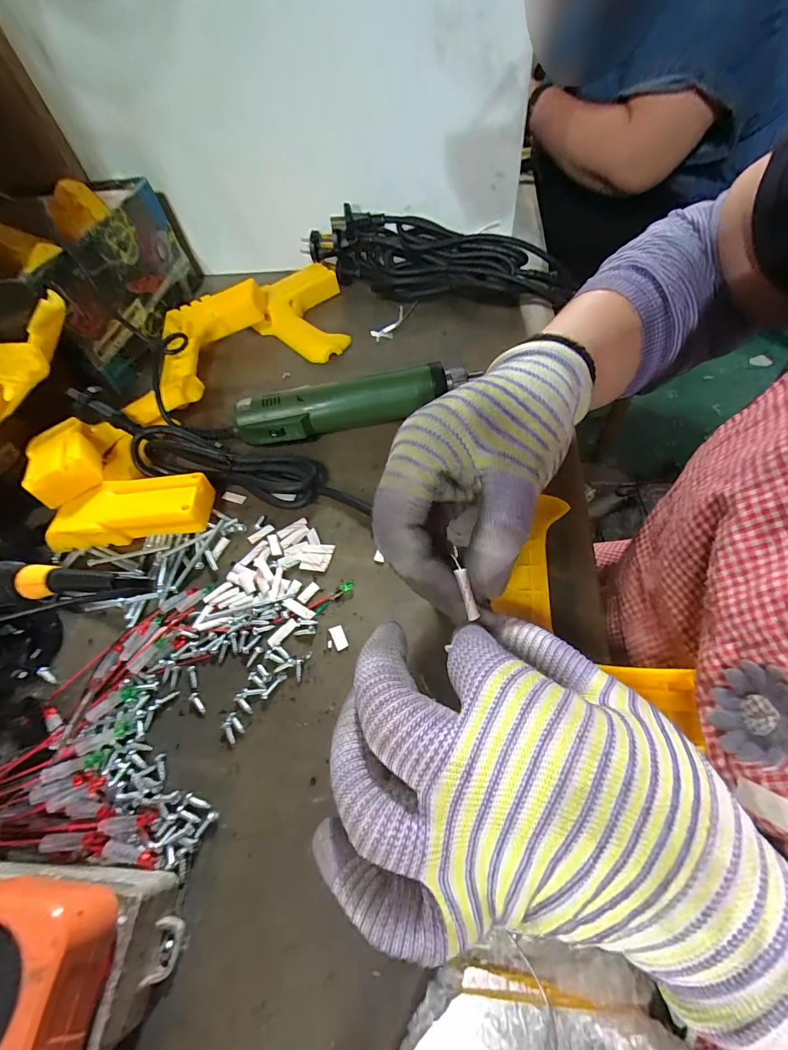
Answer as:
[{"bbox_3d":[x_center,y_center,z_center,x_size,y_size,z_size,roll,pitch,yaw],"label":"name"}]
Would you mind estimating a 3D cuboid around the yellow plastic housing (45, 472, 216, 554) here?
[{"bbox_3d":[-0.201,-0.013,0.318,0.115,0.028,0.044,-10,55,0],"label":"yellow plastic housing"}]

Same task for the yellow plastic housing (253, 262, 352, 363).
[{"bbox_3d":[-0.110,-0.251,0.479,0.098,0.028,0.160,-12,55,-2],"label":"yellow plastic housing"}]

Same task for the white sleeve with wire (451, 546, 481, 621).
[{"bbox_3d":[0.032,0.027,0.185,0.005,0.004,0.033,-16,85,-11],"label":"white sleeve with wire"}]

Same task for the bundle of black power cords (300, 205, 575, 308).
[{"bbox_3d":[0.052,-0.309,0.480,0.316,0.083,0.079,3,56,8],"label":"bundle of black power cords"}]

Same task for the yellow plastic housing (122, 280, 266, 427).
[{"bbox_3d":[-0.198,-0.180,0.427,0.123,0.042,0.188,-10,55,0],"label":"yellow plastic housing"}]

